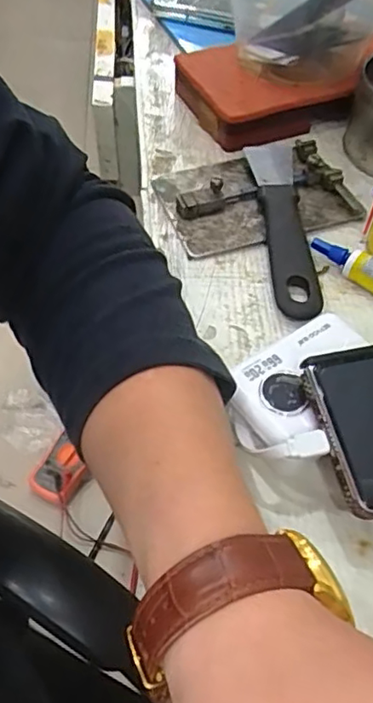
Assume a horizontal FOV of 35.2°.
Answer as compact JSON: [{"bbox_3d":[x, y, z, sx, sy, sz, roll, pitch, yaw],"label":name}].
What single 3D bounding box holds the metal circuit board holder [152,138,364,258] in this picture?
[{"bbox_3d":[0.047,-0.112,0.405,0.124,0.016,0.085,-13,54,-12],"label":"metal circuit board holder"}]

